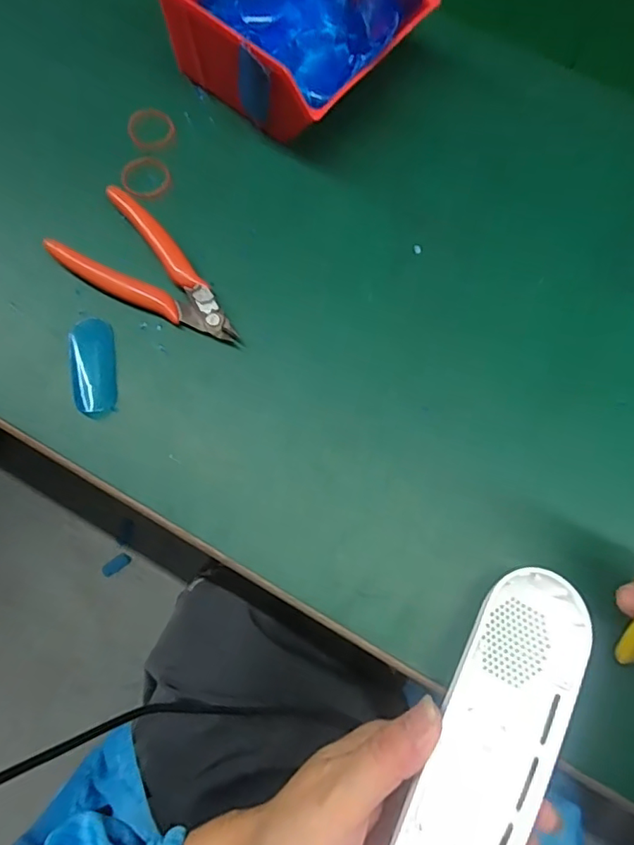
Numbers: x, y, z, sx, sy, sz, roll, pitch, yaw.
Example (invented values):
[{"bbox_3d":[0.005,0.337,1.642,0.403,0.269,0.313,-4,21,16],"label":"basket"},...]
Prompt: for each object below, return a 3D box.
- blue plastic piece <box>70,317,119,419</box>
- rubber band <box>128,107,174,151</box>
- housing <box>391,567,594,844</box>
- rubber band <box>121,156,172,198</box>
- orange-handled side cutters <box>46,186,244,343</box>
[{"bbox_3d":[-0.127,-0.031,0.302,0.025,0.005,0.061,-10,73,-3],"label":"blue plastic piece"},{"bbox_3d":[-0.107,-0.191,0.343,0.029,0.005,0.035,-20,74,-7],"label":"rubber band"},{"bbox_3d":[0.072,0.161,0.247,0.047,0.035,0.188,26,81,8],"label":"housing"},{"bbox_3d":[-0.106,-0.153,0.330,0.030,0.005,0.032,0,72,0],"label":"rubber band"},{"bbox_3d":[-0.097,-0.083,0.310,0.119,0.012,0.055,42,77,12],"label":"orange-handled side cutters"}]

